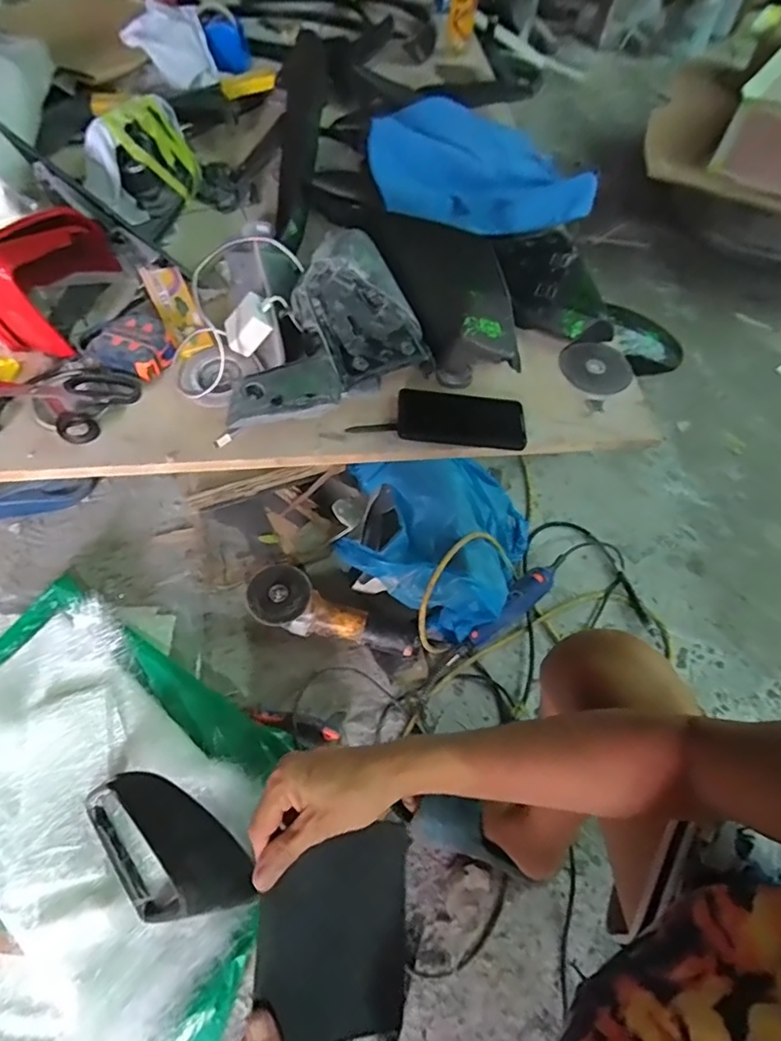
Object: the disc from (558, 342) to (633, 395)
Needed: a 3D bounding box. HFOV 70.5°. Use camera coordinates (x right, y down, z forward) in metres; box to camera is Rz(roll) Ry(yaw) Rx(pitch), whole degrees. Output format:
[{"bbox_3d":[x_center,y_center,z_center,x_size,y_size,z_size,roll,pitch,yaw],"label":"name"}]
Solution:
[{"bbox_3d":[0.297,-0.221,0.801,0.100,0.013,0.094,2,63,-3],"label":"disc"}]

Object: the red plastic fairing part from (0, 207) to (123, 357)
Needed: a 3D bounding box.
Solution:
[{"bbox_3d":[-0.484,-0.334,0.702,0.177,0.137,0.220,4,57,-3],"label":"red plastic fairing part"}]

